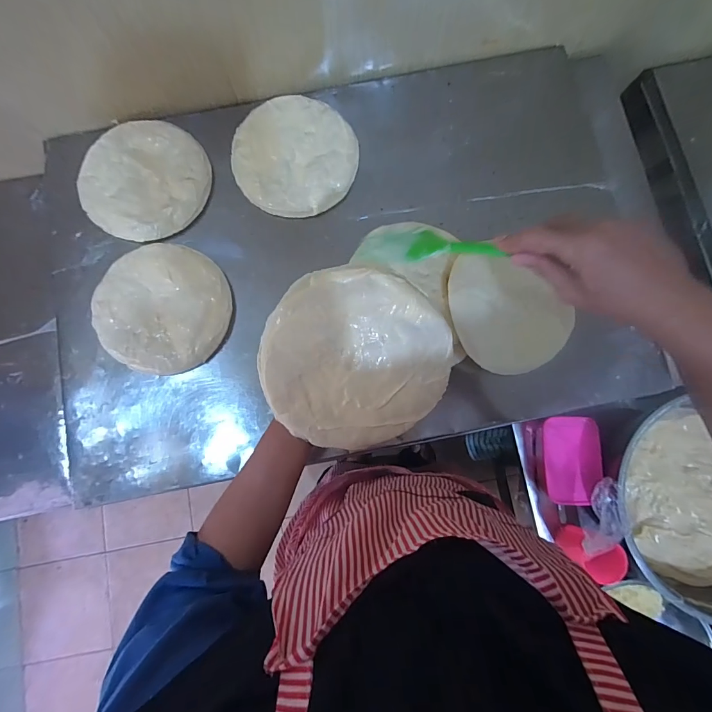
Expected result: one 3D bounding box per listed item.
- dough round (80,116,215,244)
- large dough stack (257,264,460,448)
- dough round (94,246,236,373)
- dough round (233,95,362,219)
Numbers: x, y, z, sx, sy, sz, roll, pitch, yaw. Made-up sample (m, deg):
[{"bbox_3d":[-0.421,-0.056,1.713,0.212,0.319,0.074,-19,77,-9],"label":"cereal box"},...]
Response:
[{"bbox_3d":[-0.338,-0.283,0.596,0.195,0.021,0.195,0,82,0],"label":"dough round"},{"bbox_3d":[0.005,0.008,0.390,0.194,0.017,0.191,-11,109,-11],"label":"large dough stack"},{"bbox_3d":[-0.292,-0.073,0.566,0.193,0.021,0.192,0,82,0],"label":"dough round"},{"bbox_3d":[-0.101,-0.327,0.604,0.192,0.026,0.203,0,82,0],"label":"dough round"}]

